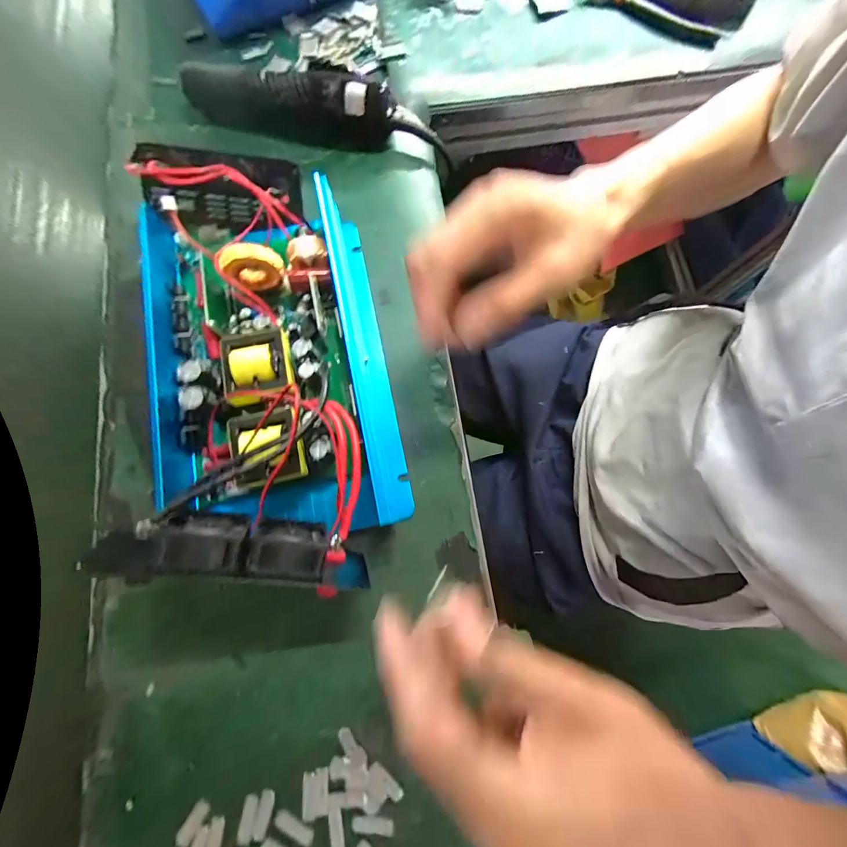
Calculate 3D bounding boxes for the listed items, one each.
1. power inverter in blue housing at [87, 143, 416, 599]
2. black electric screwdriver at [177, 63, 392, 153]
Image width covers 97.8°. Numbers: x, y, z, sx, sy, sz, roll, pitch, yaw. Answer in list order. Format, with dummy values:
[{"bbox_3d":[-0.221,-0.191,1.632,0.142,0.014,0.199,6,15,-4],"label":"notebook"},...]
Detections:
[{"bbox_3d":[-0.118,-0.068,0.256,0.167,0.096,0.349,-12,77,-2],"label":"power inverter in blue housing"},{"bbox_3d":[-0.125,-0.292,0.336,0.189,0.046,0.032,12,77,4],"label":"black electric screwdriver"}]

